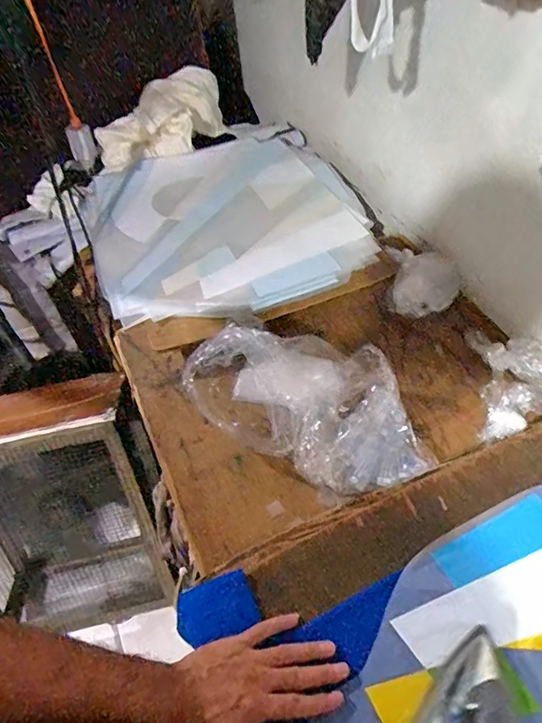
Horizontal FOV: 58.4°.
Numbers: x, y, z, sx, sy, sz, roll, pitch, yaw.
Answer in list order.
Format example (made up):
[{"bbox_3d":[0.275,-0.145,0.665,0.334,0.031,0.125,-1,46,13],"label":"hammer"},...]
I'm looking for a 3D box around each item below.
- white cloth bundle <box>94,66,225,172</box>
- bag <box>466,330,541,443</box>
[{"bbox_3d":[-0.228,-0.583,1.168,0.157,0.141,0.394,27,57,27],"label":"white cloth bundle"},{"bbox_3d":[0.386,0.031,0.725,0.143,0.064,0.199,3,49,10],"label":"bag"}]

